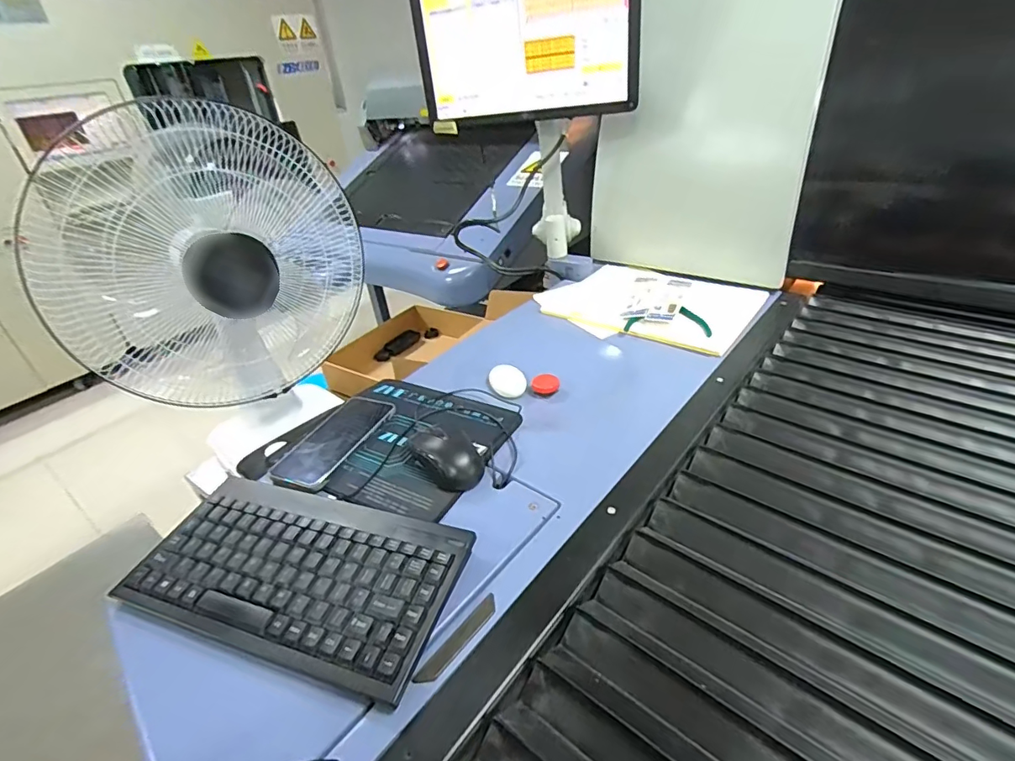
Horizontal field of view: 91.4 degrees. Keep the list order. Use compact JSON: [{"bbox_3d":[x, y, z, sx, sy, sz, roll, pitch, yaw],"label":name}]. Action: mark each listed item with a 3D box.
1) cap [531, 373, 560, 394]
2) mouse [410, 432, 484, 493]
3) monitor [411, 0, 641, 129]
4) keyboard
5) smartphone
[{"bbox_3d":[0.056,0.004,0.729,0.040,0.015,0.040,-4,33,3],"label":"cap"},{"bbox_3d":[-0.066,0.079,0.551,0.058,0.033,0.101,-25,38,-26],"label":"mouse"},{"bbox_3d":[0.024,-0.598,0.805,0.371,0.299,0.051,4,35,16],"label":"monitor"},{"bbox_3d":[-0.190,0.170,0.446,0.291,0.029,0.145,7,36,20],"label":"keyboard"},{"bbox_3d":[-0.212,0.071,0.611,0.077,0.012,0.161,10,37,23],"label":"smartphone"}]

